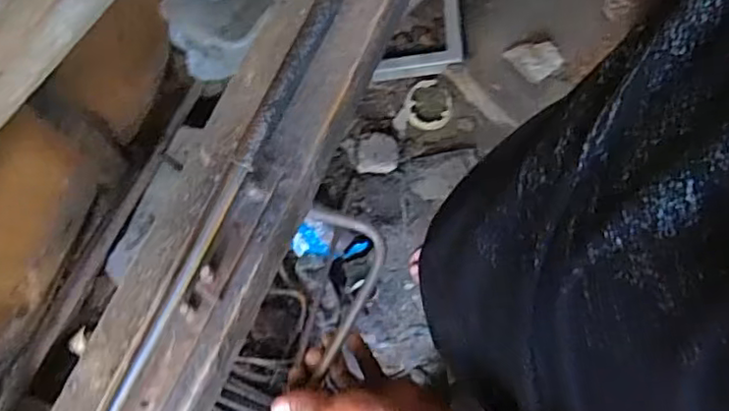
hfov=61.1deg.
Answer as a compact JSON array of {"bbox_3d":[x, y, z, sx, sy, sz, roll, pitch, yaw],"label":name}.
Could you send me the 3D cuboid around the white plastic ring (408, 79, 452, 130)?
[{"bbox_3d":[0.150,-0.231,1.414,0.102,0.022,0.113,-4,76,-3],"label":"white plastic ring"}]

